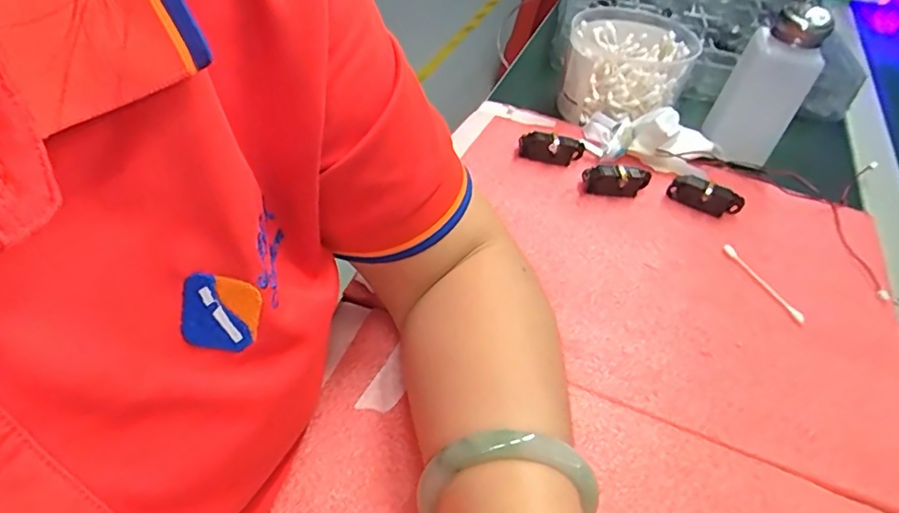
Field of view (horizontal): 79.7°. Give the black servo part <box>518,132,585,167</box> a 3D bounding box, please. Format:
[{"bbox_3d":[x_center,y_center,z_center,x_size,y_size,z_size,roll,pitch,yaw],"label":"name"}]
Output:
[{"bbox_3d":[0.086,-0.089,0.447,0.055,0.028,0.014,1,47,-6],"label":"black servo part"}]

